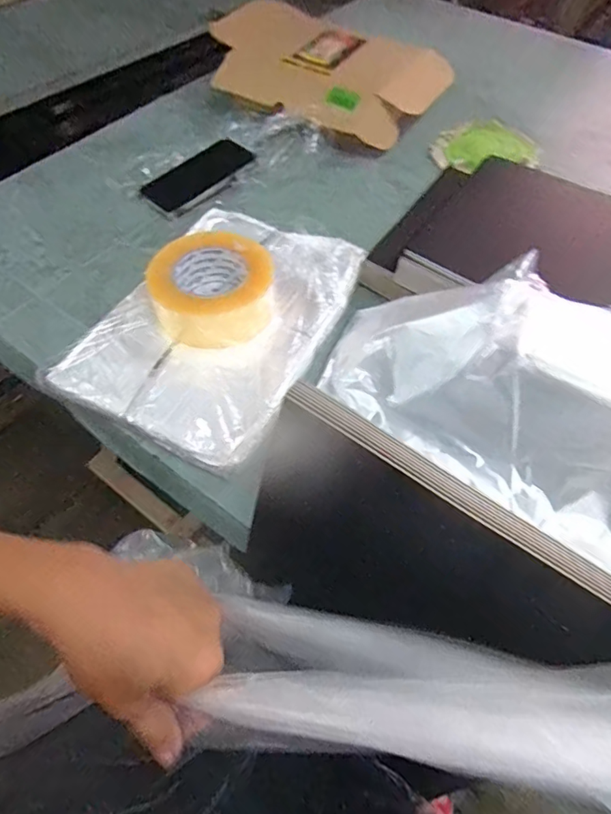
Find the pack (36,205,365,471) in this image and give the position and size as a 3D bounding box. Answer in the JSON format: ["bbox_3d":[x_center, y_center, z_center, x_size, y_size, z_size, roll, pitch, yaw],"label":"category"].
[{"bbox_3d":[-0.091,-0.101,0.541,0.227,0.030,0.320,24,61,13],"label":"pack"}]

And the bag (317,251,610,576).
[{"bbox_3d":[0.222,0.002,0.428,0.407,0.125,0.154,35,63,18],"label":"bag"}]

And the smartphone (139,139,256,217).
[{"bbox_3d":[-0.153,-0.330,0.688,0.078,0.015,0.158,40,65,20],"label":"smartphone"}]

